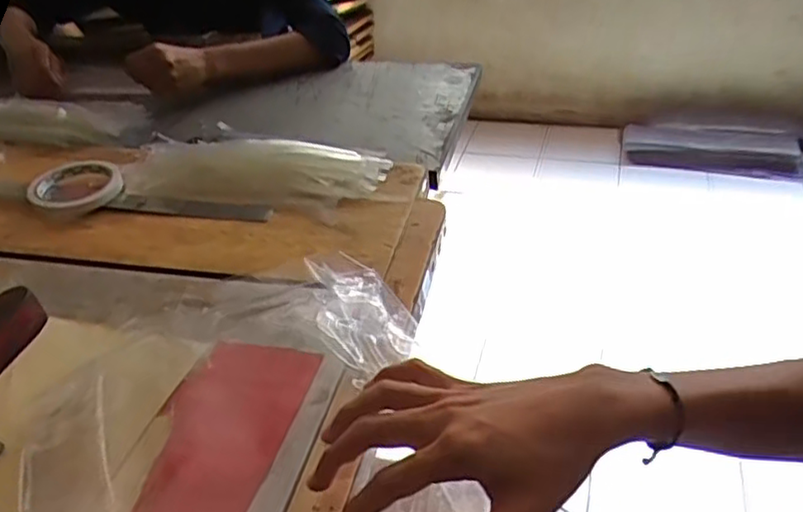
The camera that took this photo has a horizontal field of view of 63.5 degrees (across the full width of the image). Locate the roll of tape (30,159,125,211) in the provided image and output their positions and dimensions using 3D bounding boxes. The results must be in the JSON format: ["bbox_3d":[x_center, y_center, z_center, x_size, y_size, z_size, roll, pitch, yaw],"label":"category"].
[{"bbox_3d":[-0.369,-0.079,0.740,0.096,0.021,0.106,-15,37,-12],"label":"roll of tape"}]

